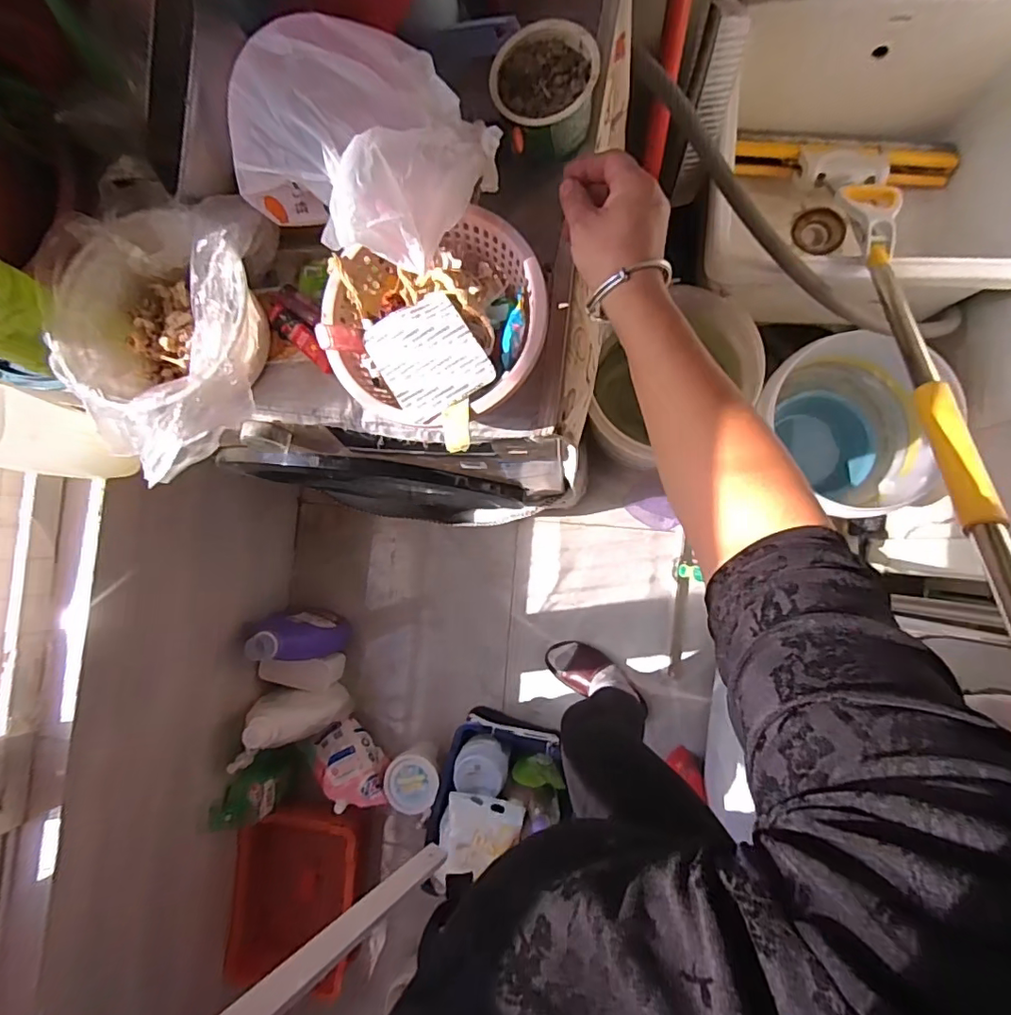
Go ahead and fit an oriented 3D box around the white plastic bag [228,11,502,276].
[{"bbox_3d":[-0.101,-0.252,0.373,0.158,0.086,0.136,31,90,8],"label":"white plastic bag"}]

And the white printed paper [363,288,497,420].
[{"bbox_3d":[-0.059,-0.115,0.408,0.074,0.010,0.084,-32,83,4],"label":"white printed paper"}]

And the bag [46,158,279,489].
[{"bbox_3d":[-0.283,-0.151,0.451,0.166,0.080,0.249,6,87,7],"label":"bag"}]

